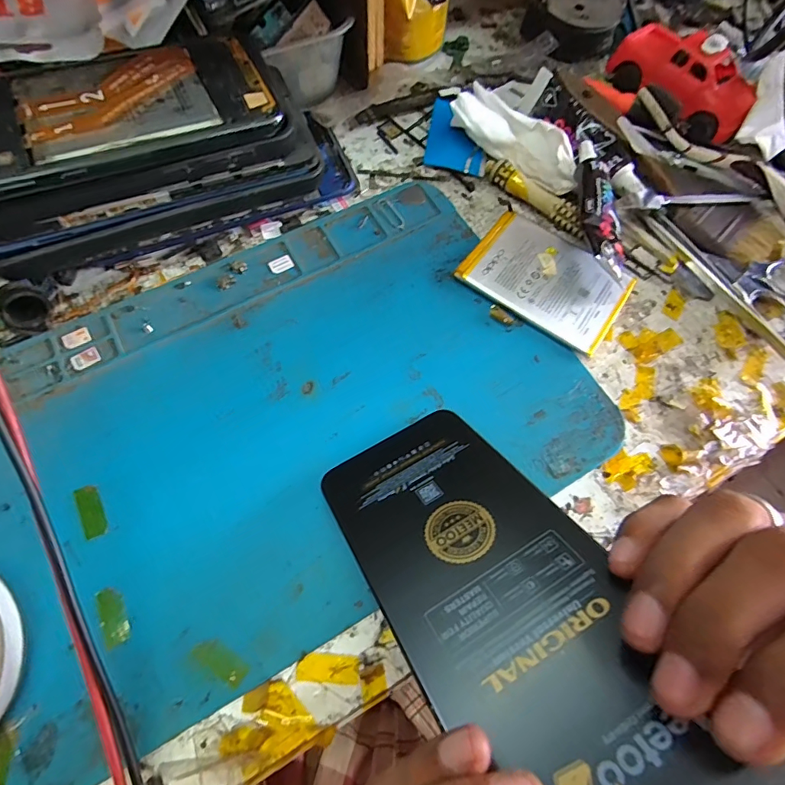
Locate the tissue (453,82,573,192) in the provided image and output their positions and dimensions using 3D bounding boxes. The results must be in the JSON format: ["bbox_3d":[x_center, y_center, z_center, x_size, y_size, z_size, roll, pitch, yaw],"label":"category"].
[{"bbox_3d":[0.078,-0.158,0.281,0.086,0.023,0.037,37,72,12],"label":"tissue"}]

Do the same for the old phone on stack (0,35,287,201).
[{"bbox_3d":[-0.130,-0.125,0.202,0.149,0.015,0.070,-23,71,-11],"label":"old phone on stack"}]

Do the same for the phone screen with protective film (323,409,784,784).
[{"bbox_3d":[0.034,0.059,0.151,0.075,0.004,0.156,-28,38,-13],"label":"phone screen with protective film"}]

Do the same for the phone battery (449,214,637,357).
[{"bbox_3d":[0.089,-0.066,0.254,0.085,0.006,0.065,34,71,11],"label":"phone battery"}]

